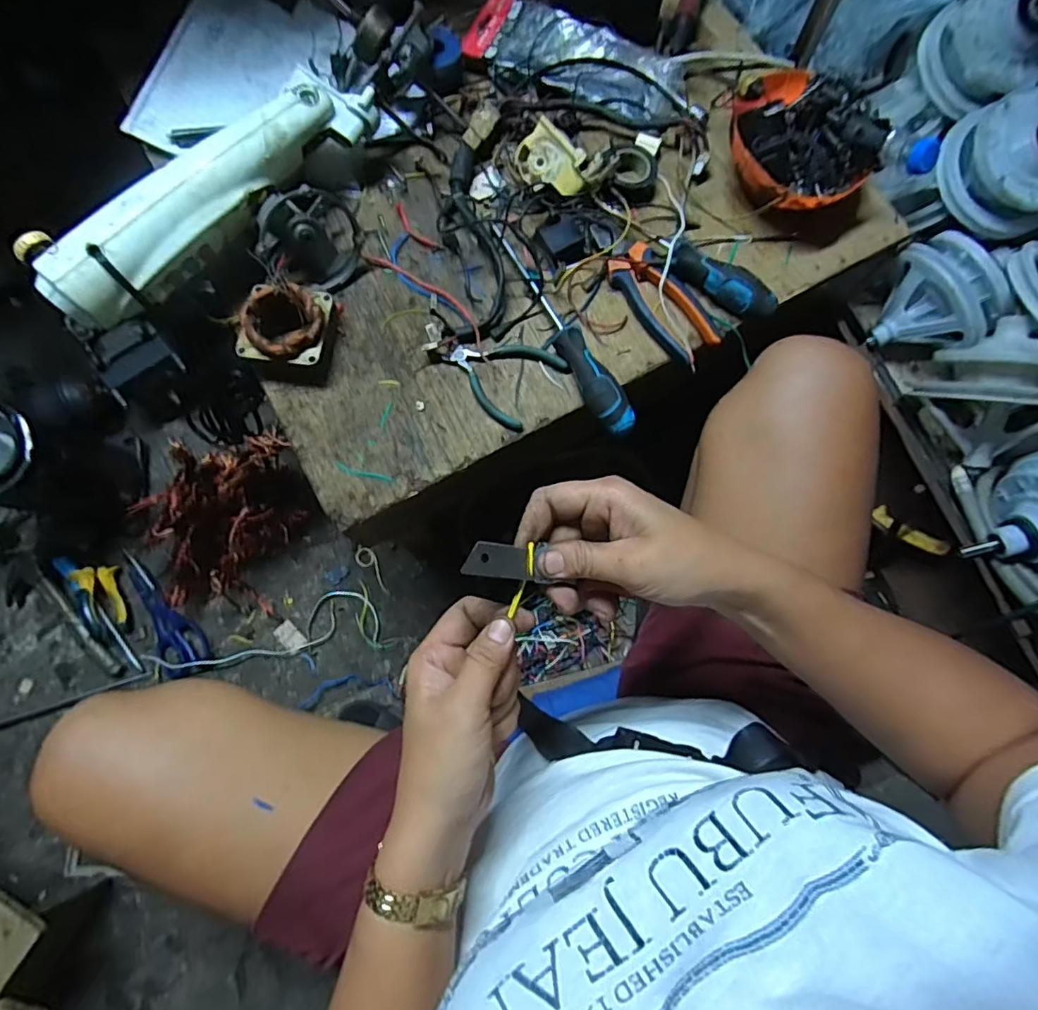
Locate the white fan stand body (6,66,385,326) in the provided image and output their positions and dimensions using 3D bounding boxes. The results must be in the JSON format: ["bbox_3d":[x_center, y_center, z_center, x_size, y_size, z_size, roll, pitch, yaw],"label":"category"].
[{"bbox_3d":[-0.264,-0.280,0.494,0.328,0.056,0.082,-43,81,-10],"label":"white fan stand body"}]

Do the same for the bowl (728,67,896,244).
[{"bbox_3d":[0.277,-0.347,0.555,0.131,0.084,0.162,-40,81,-10],"label":"bowl"}]

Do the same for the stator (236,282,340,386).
[{"bbox_3d":[-0.213,-0.157,0.524,0.078,0.045,0.082,-1,77,-2],"label":"stator"}]

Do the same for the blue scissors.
[{"bbox_3d":[-0.495,0.144,0.791,0.067,0.013,0.190,-25,79,-7],"label":"blue scissors"}]

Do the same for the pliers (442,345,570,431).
[{"bbox_3d":[-0.018,-0.127,0.535,0.101,0.013,0.082,35,78,7],"label":"pliers"}]

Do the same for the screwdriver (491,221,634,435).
[{"bbox_3d":[0.039,-0.172,0.537,0.029,0.034,0.247,-26,79,-7],"label":"screwdriver"}]

